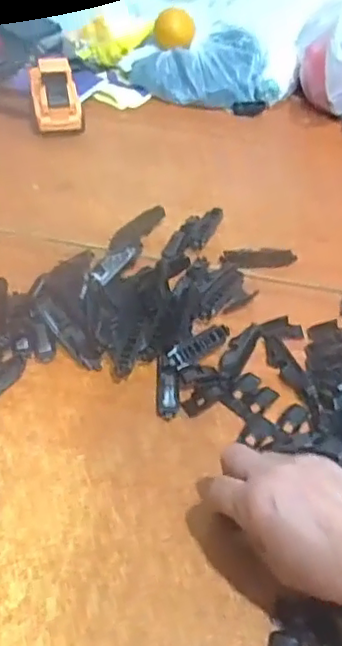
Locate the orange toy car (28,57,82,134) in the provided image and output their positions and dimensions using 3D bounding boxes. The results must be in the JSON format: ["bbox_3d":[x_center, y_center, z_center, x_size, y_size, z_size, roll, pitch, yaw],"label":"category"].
[{"bbox_3d":[-0.149,-0.290,0.774,0.062,0.080,0.076,-10,48,-14],"label":"orange toy car"}]

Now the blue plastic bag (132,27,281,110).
[{"bbox_3d":[0.049,-0.372,0.881,0.219,0.071,0.101,6,46,0],"label":"blue plastic bag"}]

